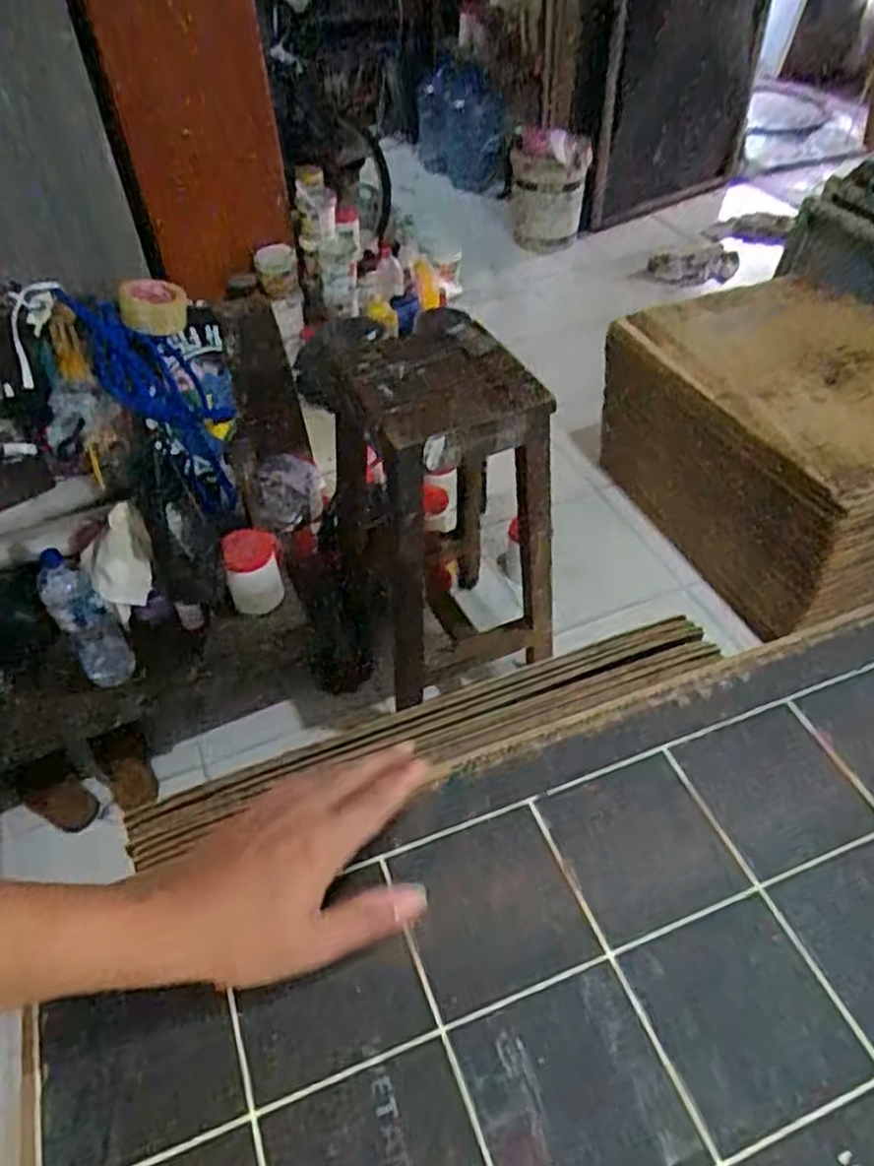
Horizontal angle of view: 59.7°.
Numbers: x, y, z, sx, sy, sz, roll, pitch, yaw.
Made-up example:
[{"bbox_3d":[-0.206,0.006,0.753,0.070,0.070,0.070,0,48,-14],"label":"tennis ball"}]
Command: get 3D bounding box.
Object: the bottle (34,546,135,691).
[{"bbox_3d":[-0.626,0.076,1.374,0.092,0.328,0.109,-34,55,-25],"label":"bottle"}]

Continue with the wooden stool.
[{"bbox_3d":[0.017,-0.102,1.462,0.331,0.686,0.319,-25,52,-19],"label":"wooden stool"}]

